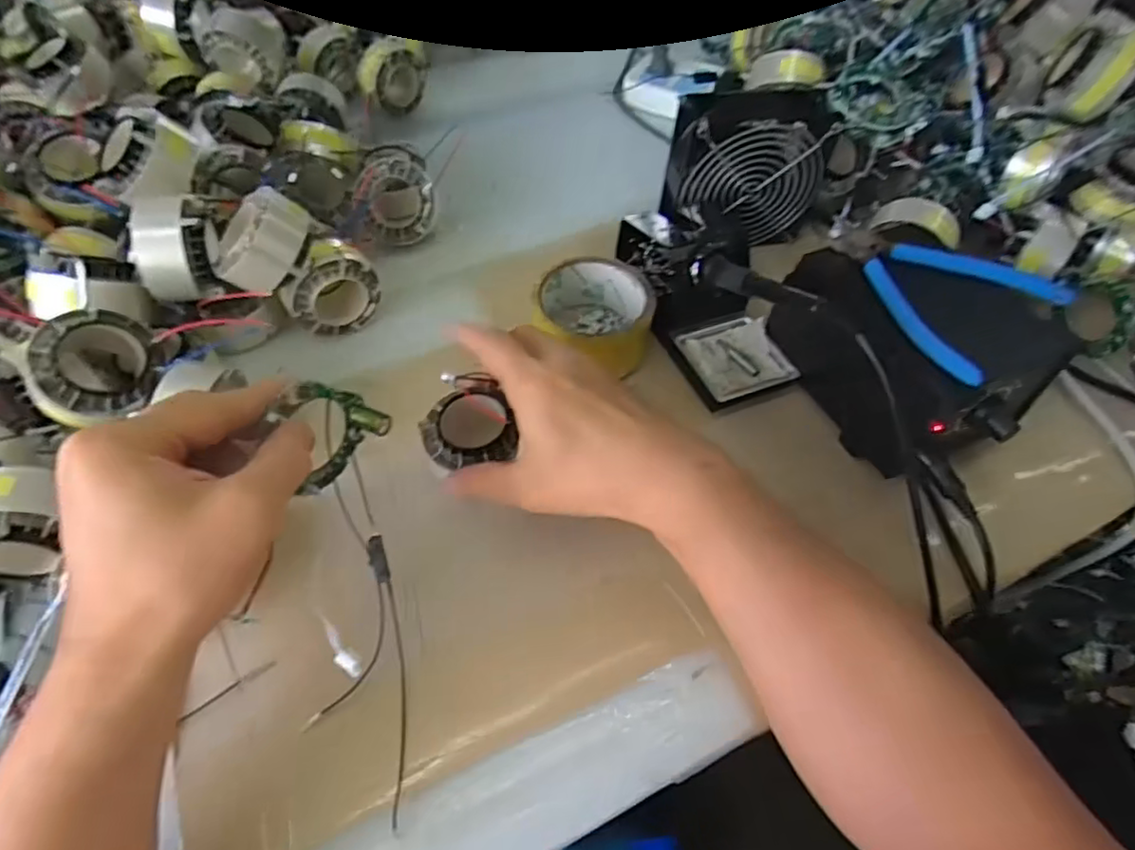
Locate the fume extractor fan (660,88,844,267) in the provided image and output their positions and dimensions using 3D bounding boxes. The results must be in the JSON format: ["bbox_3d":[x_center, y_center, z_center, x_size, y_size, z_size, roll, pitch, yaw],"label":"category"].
[{"bbox_3d":[0.147,-0.205,0.507,0.138,0.099,0.065,-11,54,-13],"label":"fume extractor fan"}]

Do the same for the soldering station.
[{"bbox_3d":[0.225,-0.053,0.418,0.122,0.094,0.150,-14,55,-15],"label":"soldering station"}]

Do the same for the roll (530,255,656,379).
[{"bbox_3d":[0.019,-0.077,0.464,0.085,0.046,0.090,15,53,7],"label":"roll"}]

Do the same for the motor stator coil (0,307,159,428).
[{"bbox_3d":[-0.276,-0.033,0.372,0.064,0.036,0.062,-37,102,-37],"label":"motor stator coil"}]

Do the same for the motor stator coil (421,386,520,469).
[{"bbox_3d":[-0.059,0.000,0.391,0.057,0.022,0.046,-8,88,15],"label":"motor stator coil"}]

